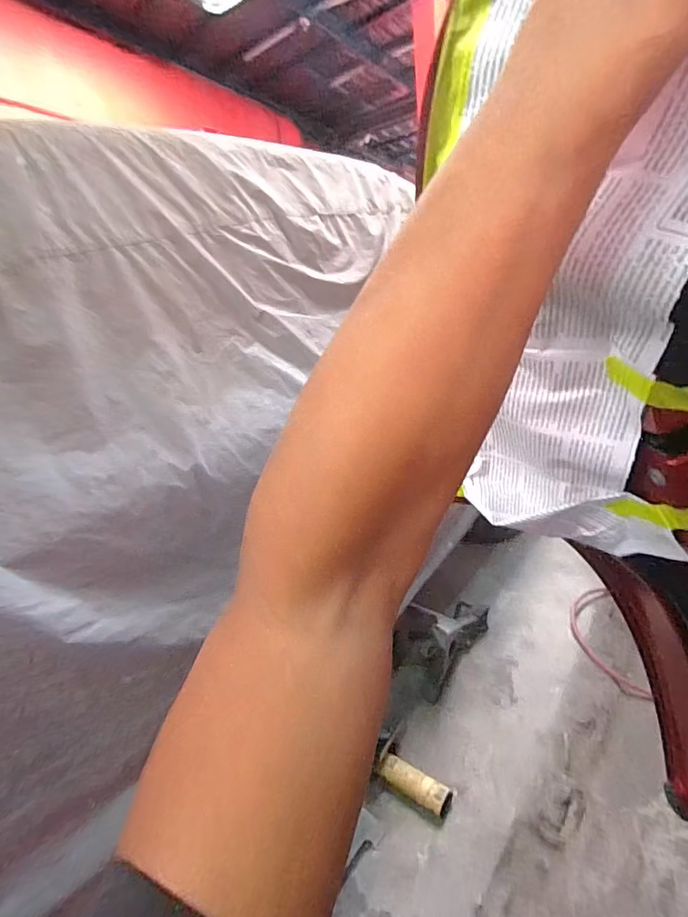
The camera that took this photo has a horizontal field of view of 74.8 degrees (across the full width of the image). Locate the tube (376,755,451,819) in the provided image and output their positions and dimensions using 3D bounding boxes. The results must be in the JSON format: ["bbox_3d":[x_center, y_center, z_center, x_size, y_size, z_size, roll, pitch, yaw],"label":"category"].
[{"bbox_3d":[0.142,0.671,0.930,0.150,0.048,0.054,7,25,33],"label":"tube"}]

